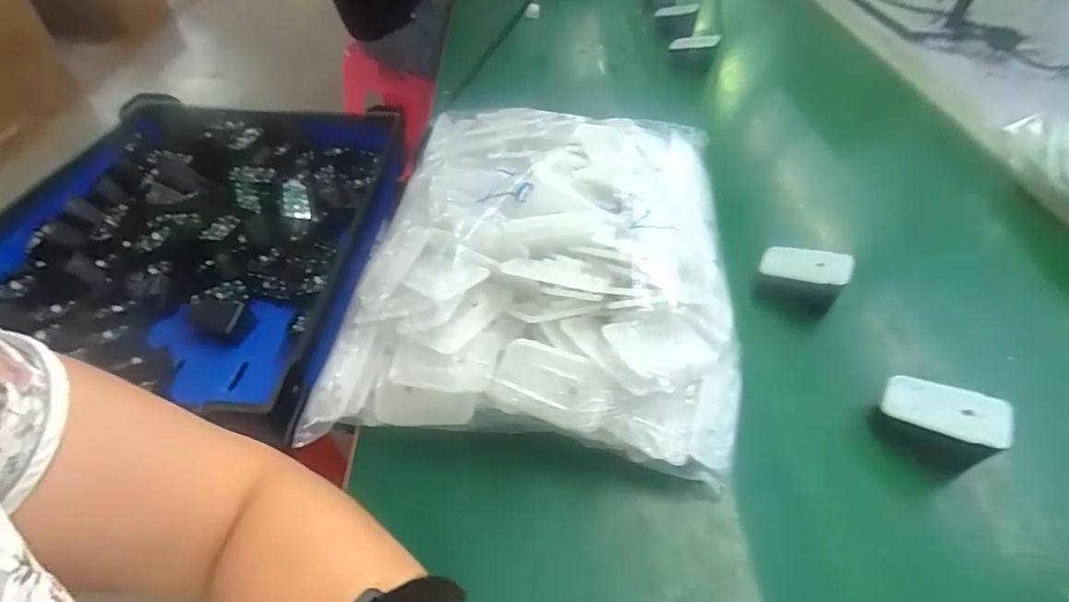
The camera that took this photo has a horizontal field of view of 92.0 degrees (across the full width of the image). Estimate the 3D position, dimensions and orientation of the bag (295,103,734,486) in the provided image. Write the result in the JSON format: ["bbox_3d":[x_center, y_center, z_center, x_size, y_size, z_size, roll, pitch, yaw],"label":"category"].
[{"bbox_3d":[0.002,-0.037,0.380,0.274,0.094,0.280,5,48,2],"label":"bag"}]

